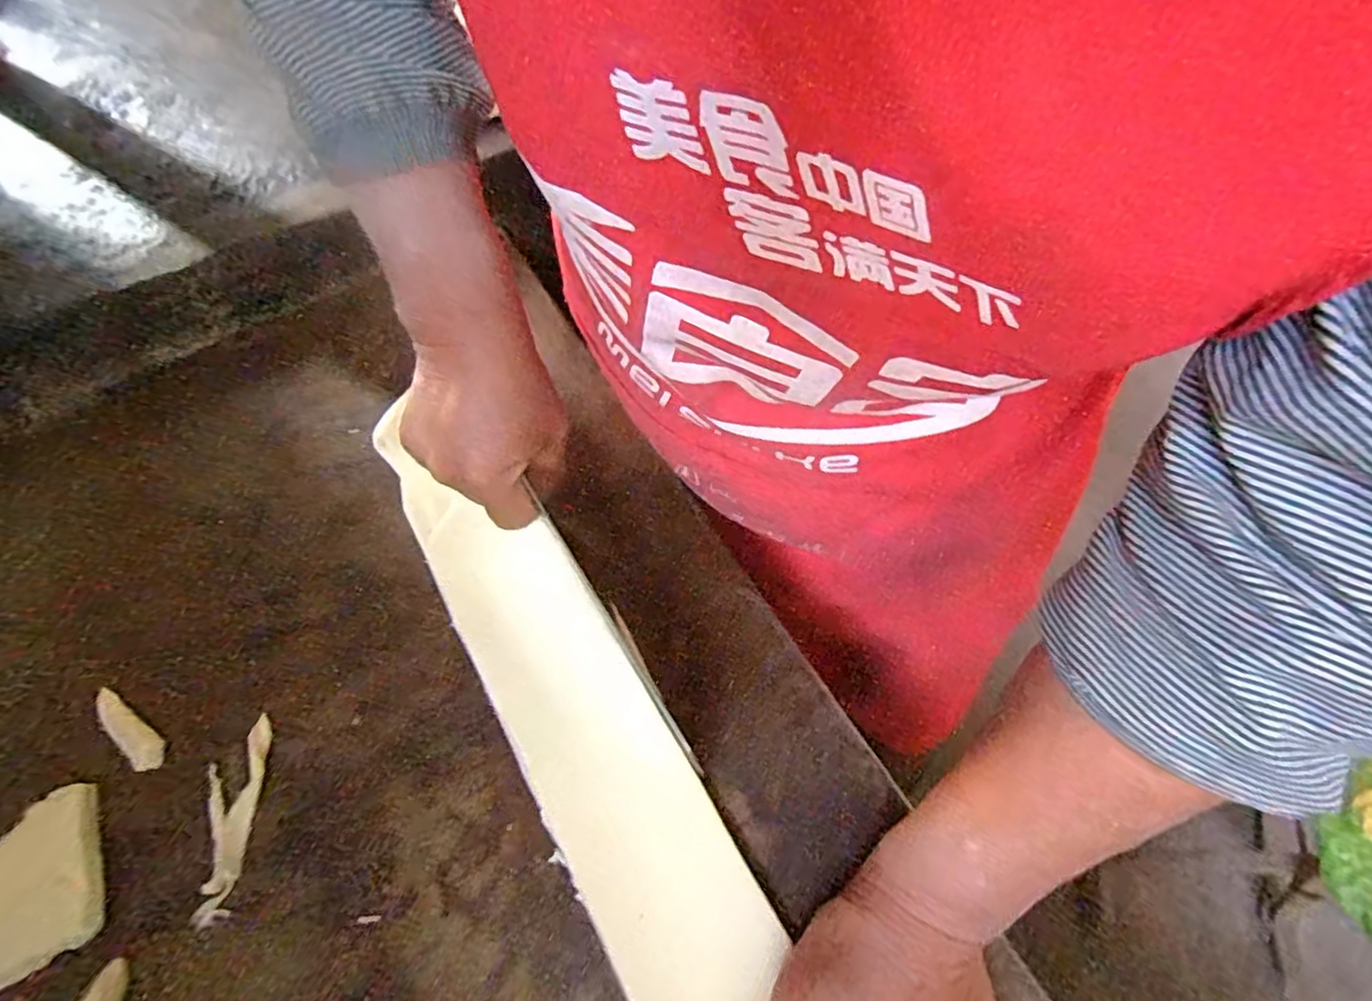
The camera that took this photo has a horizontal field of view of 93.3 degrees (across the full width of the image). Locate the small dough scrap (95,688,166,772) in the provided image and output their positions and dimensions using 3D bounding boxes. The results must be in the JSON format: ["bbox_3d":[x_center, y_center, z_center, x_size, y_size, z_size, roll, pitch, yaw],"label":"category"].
[{"bbox_3d":[-0.316,0.127,0.366,0.063,0.013,0.014,35,68,20],"label":"small dough scrap"}]

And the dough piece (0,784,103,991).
[{"bbox_3d":[-0.331,0.193,0.320,0.071,0.010,0.076,-30,63,-13],"label":"dough piece"}]

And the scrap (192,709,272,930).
[{"bbox_3d":[-0.241,0.165,0.339,0.029,0.007,0.095,-6,60,0],"label":"scrap"}]

